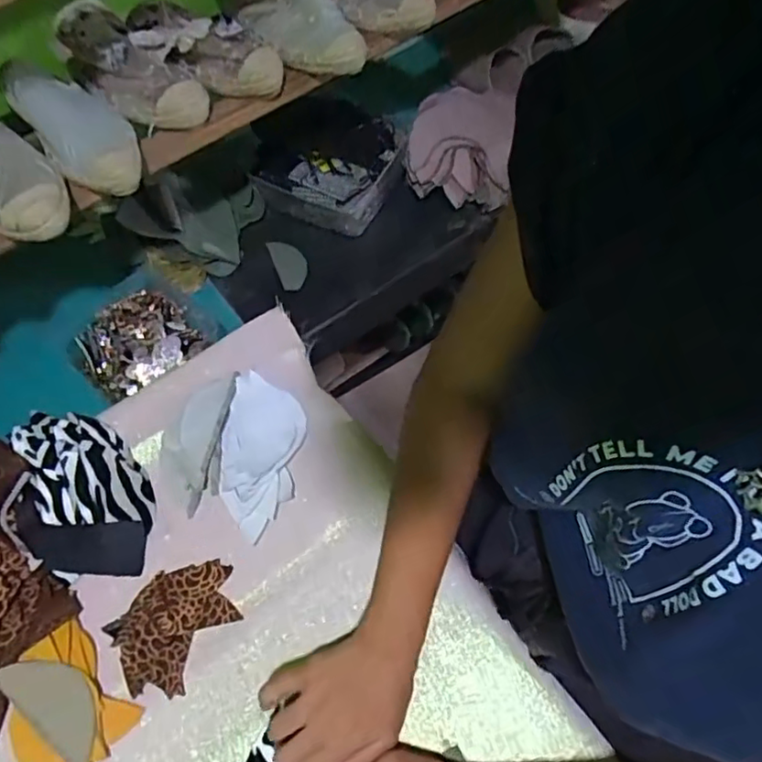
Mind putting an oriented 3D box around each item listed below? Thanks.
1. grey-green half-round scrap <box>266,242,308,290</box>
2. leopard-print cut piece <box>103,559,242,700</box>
[{"bbox_3d":[-0.124,-0.161,0.829,0.042,0.008,0.075,-21,81,-12],"label":"grey-green half-round scrap"},{"bbox_3d":[-0.174,0.200,0.509,0.082,0.008,0.110,34,65,13],"label":"leopard-print cut piece"}]

